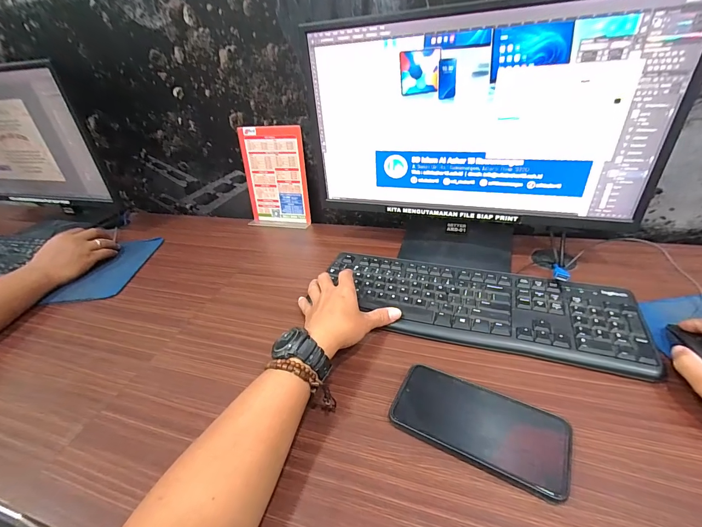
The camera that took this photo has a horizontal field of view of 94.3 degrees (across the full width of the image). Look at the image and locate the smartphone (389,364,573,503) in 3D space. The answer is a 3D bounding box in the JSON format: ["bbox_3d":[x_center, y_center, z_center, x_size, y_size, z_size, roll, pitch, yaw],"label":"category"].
[{"bbox_3d":[0.127,0.160,0.328,0.160,0.016,0.074,15,40,28],"label":"smartphone"}]

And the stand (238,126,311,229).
[{"bbox_3d":[-0.171,-0.186,0.730,0.151,0.207,0.055,3,36,13],"label":"stand"}]

